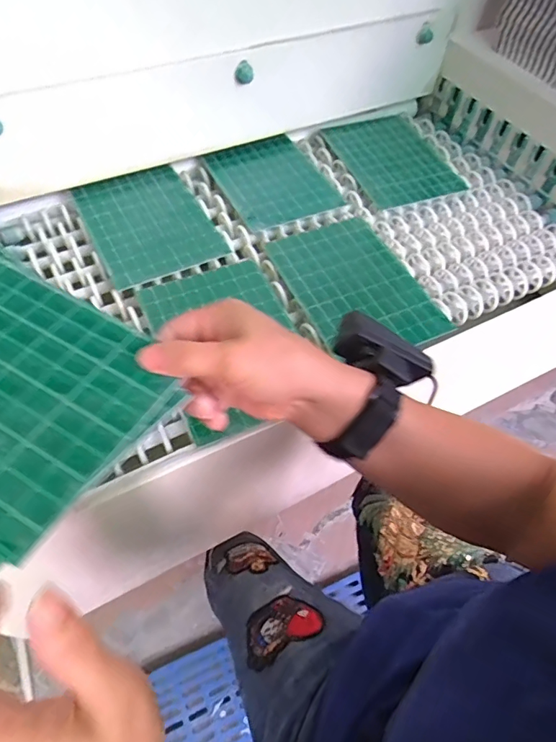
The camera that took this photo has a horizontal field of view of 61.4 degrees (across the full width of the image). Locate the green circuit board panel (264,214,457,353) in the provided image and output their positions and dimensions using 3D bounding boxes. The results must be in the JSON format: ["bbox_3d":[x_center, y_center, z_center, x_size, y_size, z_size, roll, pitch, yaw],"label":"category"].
[{"bbox_3d":[0.087,-0.101,0.537,0.136,0.008,0.202,-23,61,-17],"label":"green circuit board panel"}]

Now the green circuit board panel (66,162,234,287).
[{"bbox_3d":[-0.161,-0.190,0.582,0.141,0.004,0.196,-24,61,-18],"label":"green circuit board panel"}]

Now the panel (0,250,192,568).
[{"bbox_3d":[-0.172,0.002,0.275,0.202,0.004,0.144,33,61,18],"label":"panel"}]

